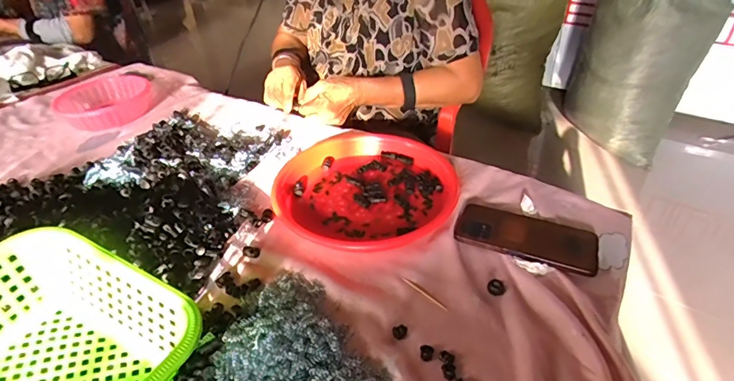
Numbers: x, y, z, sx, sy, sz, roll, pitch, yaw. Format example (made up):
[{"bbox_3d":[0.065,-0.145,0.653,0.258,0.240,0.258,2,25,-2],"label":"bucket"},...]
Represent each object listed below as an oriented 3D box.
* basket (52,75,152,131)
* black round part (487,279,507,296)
[{"bbox_3d":[-0.526,-0.182,0.871,0.154,0.046,0.160,30,48,34],"label":"basket"},{"bbox_3d":[0.145,0.107,0.483,0.019,0.007,0.018,-15,40,-16],"label":"black round part"}]

